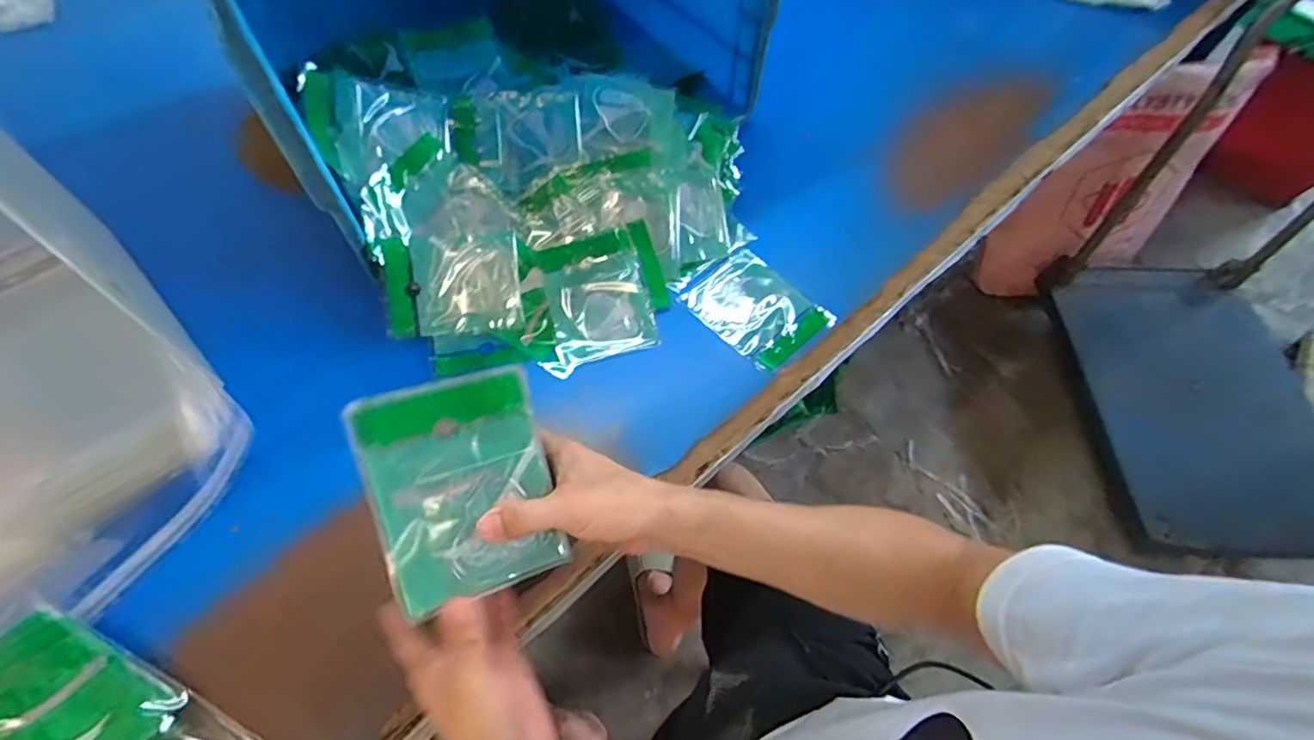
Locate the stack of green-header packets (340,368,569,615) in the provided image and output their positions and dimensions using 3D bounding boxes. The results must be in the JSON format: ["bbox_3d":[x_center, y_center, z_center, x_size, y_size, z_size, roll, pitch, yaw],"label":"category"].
[{"bbox_3d":[-0.124,0.078,0.378,0.109,0.018,0.143,-15,97,-24],"label":"stack of green-header packets"}]

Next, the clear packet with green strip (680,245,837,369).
[{"bbox_3d":[0.109,-0.069,0.639,0.109,0.010,0.137,-37,67,-20],"label":"clear packet with green strip"}]

